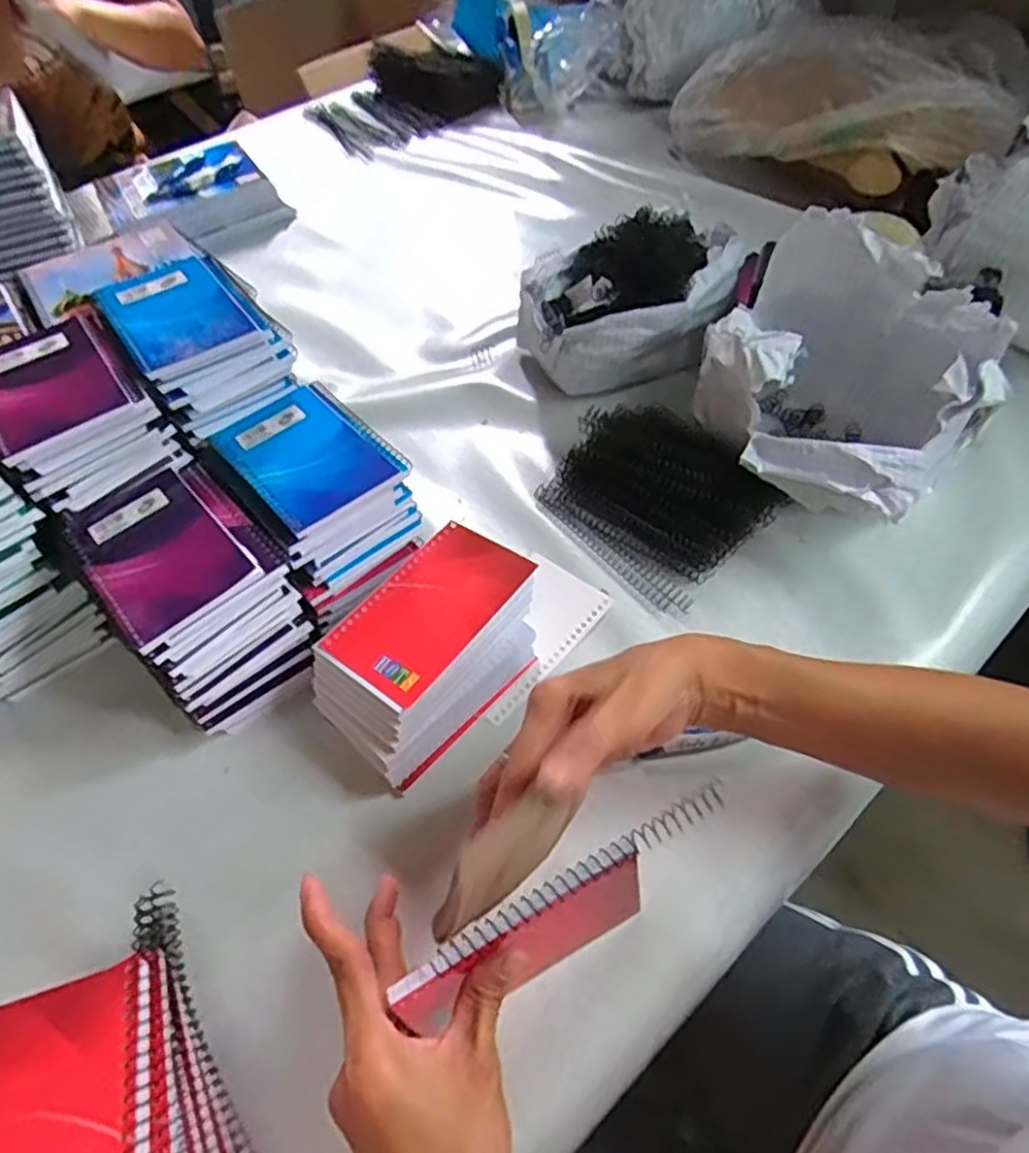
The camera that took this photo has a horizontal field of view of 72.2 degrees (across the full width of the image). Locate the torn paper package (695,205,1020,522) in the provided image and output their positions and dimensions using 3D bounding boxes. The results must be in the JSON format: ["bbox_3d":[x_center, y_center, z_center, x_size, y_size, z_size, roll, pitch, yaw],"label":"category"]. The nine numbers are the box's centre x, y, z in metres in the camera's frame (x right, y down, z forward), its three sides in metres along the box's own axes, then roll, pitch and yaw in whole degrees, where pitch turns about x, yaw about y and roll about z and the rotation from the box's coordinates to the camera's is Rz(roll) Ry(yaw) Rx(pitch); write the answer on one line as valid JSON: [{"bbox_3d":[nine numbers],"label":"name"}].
[{"bbox_3d":[0.243,-0.144,0.545,0.177,0.144,0.206,-36,57,-21],"label":"torn paper package"}]

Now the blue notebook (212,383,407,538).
[{"bbox_3d":[-0.146,-0.085,0.487,0.084,0.009,0.126,-33,56,-20],"label":"blue notebook"}]

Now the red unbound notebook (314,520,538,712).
[{"bbox_3d":[-0.056,0.019,0.459,0.079,0.005,0.130,30,60,26],"label":"red unbound notebook"}]

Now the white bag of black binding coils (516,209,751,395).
[{"bbox_3d":[0.105,-0.246,0.642,0.190,0.123,0.124,-13,51,-4],"label":"white bag of black binding coils"}]

